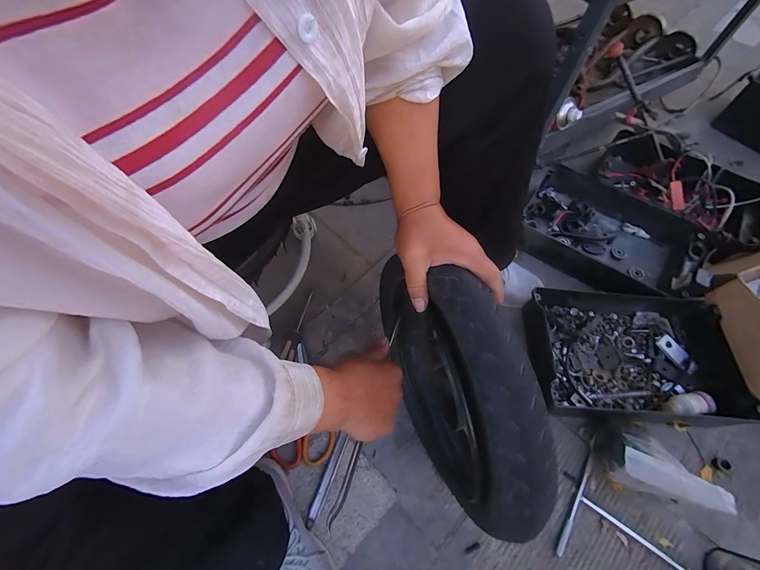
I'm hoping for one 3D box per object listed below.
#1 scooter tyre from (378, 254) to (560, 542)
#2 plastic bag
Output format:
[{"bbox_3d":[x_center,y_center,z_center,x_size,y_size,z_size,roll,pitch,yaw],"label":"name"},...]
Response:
[{"bbox_3d":[0.083,0.127,0.431,0.061,0.348,0.301,-18,65,-12],"label":"scooter tyre"},{"bbox_3d":[0.396,0.264,0.511,0.133,0.126,0.085,17,63,6],"label":"plastic bag"}]

